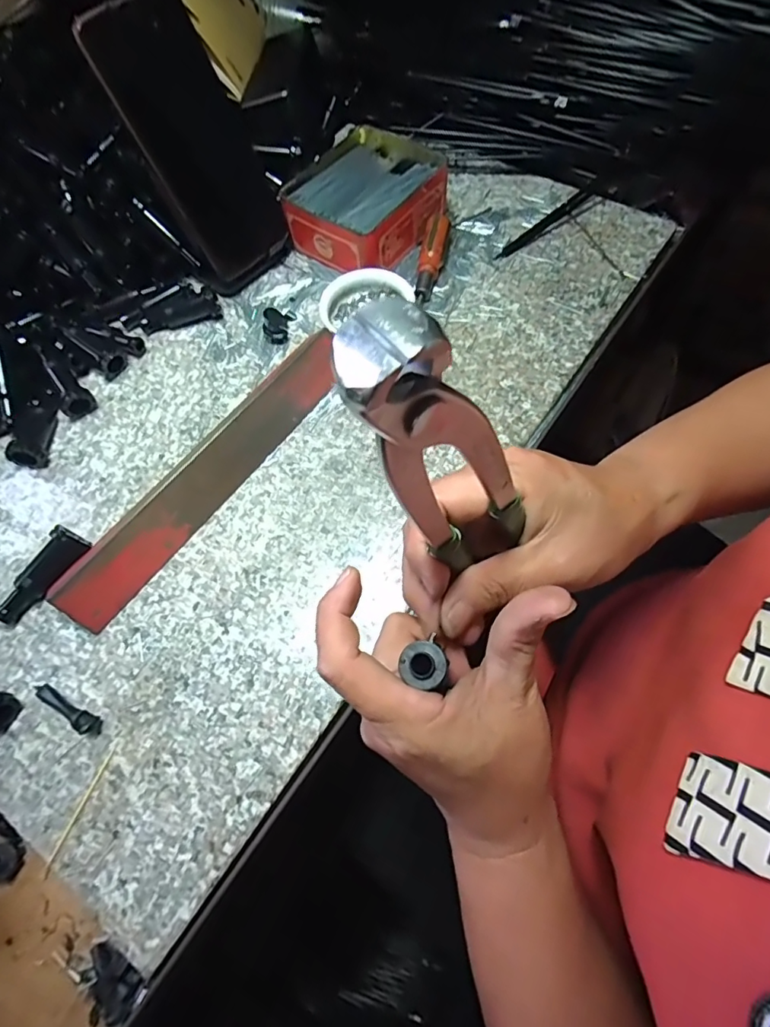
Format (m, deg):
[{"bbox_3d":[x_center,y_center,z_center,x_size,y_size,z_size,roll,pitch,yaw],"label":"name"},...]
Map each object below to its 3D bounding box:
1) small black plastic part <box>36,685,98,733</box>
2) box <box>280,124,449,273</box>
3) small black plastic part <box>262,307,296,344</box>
[{"bbox_3d":[-0.188,0.114,0.298,0.047,0.009,0.010,24,69,15],"label":"small black plastic part"},{"bbox_3d":[-0.017,-0.274,0.445,0.114,0.043,0.127,34,71,16],"label":"box"},{"bbox_3d":[-0.087,-0.155,0.409,0.017,0.022,0.031,9,66,8],"label":"small black plastic part"}]

